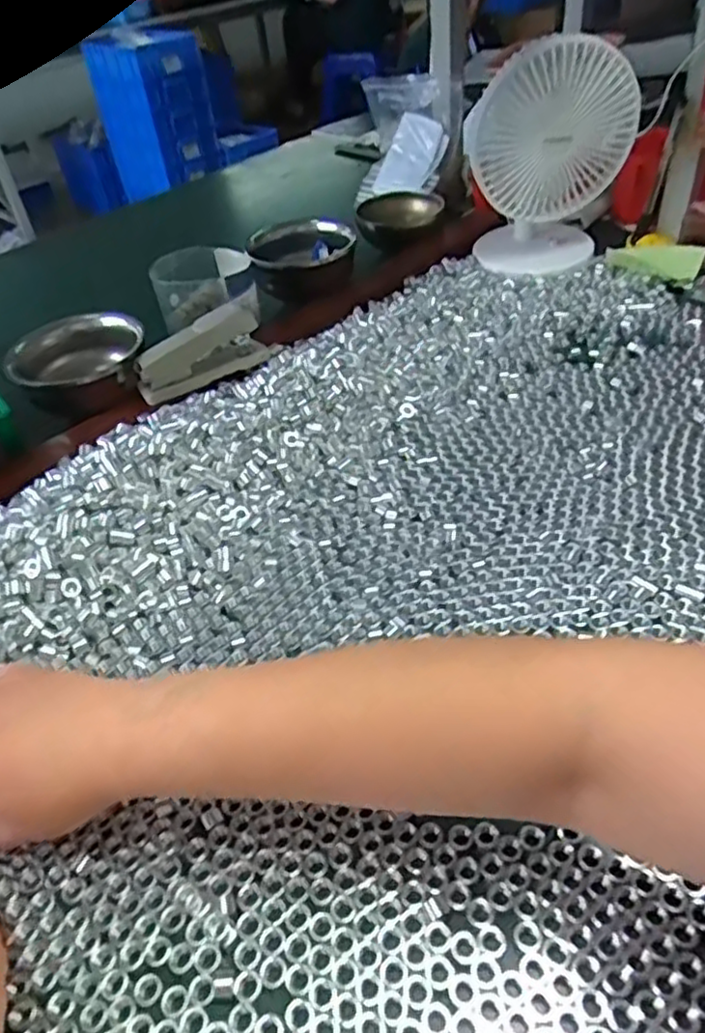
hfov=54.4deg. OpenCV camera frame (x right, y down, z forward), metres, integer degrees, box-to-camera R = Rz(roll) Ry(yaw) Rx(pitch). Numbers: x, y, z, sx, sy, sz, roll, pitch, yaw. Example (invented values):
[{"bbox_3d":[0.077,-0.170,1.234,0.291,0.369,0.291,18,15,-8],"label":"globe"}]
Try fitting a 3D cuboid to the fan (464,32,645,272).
[{"bbox_3d":[0.204,-0.374,0.720,0.165,0.217,0.128,3,44,10],"label":"fan"}]

